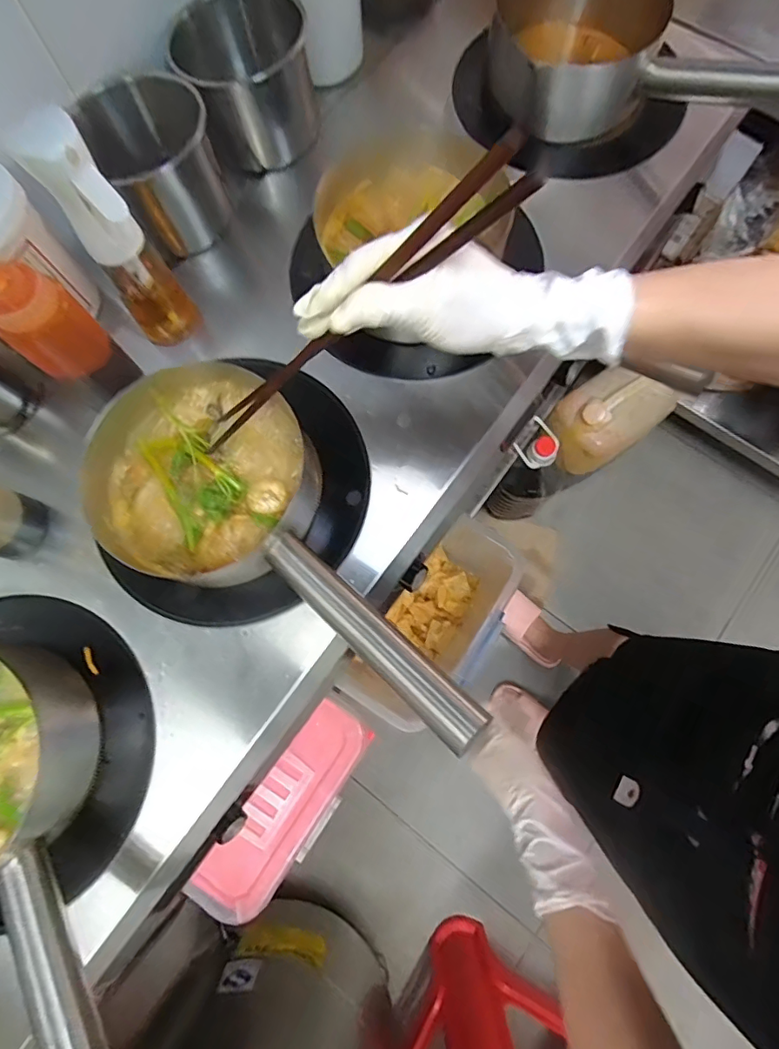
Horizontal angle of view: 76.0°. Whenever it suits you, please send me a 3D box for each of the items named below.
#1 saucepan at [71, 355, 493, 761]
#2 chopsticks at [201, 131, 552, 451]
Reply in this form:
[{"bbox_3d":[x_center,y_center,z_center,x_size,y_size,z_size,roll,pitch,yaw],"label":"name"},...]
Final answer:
[{"bbox_3d":[-0.089,0.021,0.438,0.429,0.120,0.201,36,80,24],"label":"saucepan"},{"bbox_3d":[-0.054,-0.134,0.361,0.019,0.357,0.046,12,73,-35],"label":"chopsticks"}]

